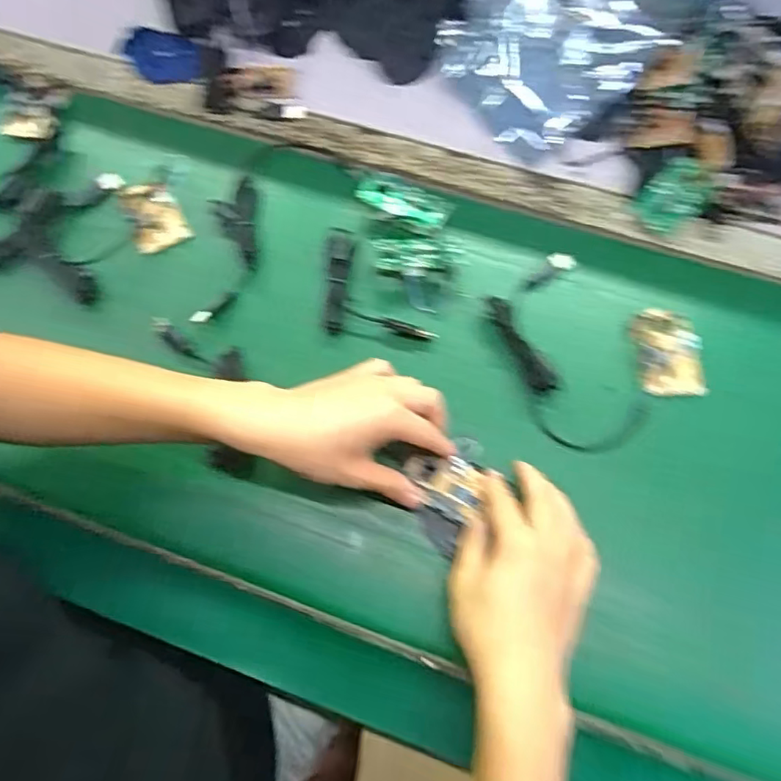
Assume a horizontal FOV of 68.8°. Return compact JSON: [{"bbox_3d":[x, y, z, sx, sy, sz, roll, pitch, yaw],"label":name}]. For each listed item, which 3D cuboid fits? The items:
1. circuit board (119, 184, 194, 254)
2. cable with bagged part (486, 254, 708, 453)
[{"bbox_3d":[-0.229,-0.170,0.549,0.050,0.008,0.077,-24,71,-8],"label":"circuit board"},{"bbox_3d":[0.171,-0.041,0.488,0.152,0.014,0.162,0,69,0],"label":"cable with bagged part"}]

